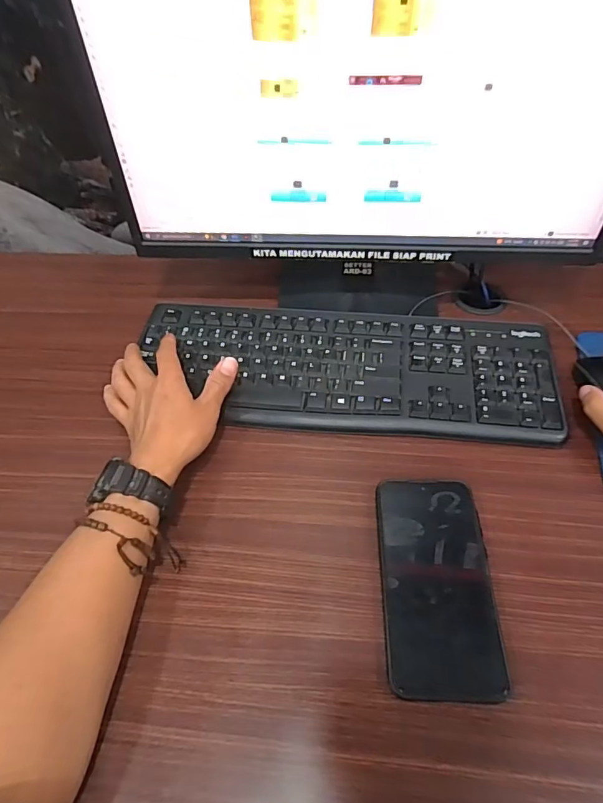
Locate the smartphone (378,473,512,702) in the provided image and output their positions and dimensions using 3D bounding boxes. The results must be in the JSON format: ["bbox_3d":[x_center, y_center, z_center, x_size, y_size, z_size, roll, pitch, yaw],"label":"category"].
[{"bbox_3d":[0.101,0.132,0.359,0.080,0.009,0.160,-3,53,9],"label":"smartphone"}]

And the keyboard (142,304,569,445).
[{"bbox_3d":[0.040,-0.036,0.497,0.424,0.029,0.157,8,51,9],"label":"keyboard"}]

